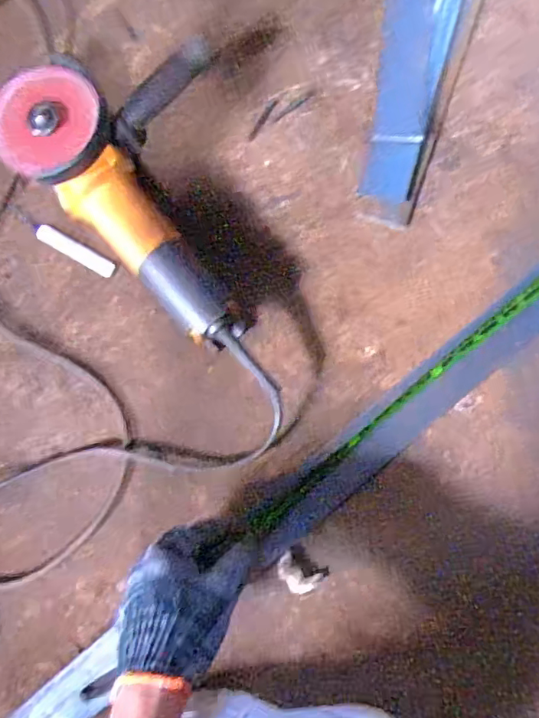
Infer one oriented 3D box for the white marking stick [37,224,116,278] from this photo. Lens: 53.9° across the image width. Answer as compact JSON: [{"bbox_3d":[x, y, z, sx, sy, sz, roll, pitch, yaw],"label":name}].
[{"bbox_3d":[-0.197,-0.110,0.536,0.087,0.005,0.017,30,85,8],"label":"white marking stick"}]

